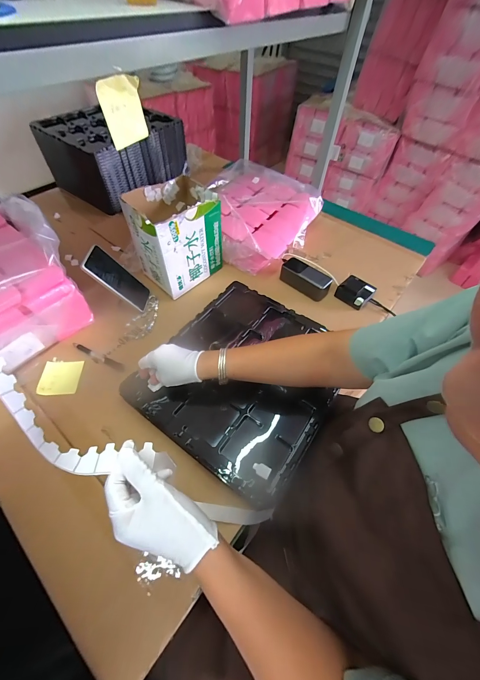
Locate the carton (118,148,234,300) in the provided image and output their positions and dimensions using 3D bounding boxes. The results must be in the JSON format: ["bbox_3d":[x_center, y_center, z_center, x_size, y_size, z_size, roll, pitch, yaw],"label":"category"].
[{"bbox_3d":[-0.152,-0.256,0.668,0.186,0.192,0.148,-38,64,-26],"label":"carton"}]

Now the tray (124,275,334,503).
[{"bbox_3d":[0.013,0.070,0.559,0.325,0.063,0.366,32,59,19],"label":"tray"}]

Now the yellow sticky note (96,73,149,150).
[{"bbox_3d":[-0.164,-0.326,0.389,0.010,0.073,0.067,27,58,16],"label":"yellow sticky note"}]

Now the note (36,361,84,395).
[{"bbox_3d":[-0.369,0.076,0.558,0.078,0.007,0.073,0,54,-3],"label":"note"}]

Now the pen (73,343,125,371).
[{"bbox_3d":[-0.306,0.035,0.584,0.135,0.009,0.016,21,56,12],"label":"pen"}]

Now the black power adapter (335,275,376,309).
[{"bbox_3d":[0.298,-0.126,0.699,0.073,0.040,0.075,-35,63,-24],"label":"black power adapter"}]

